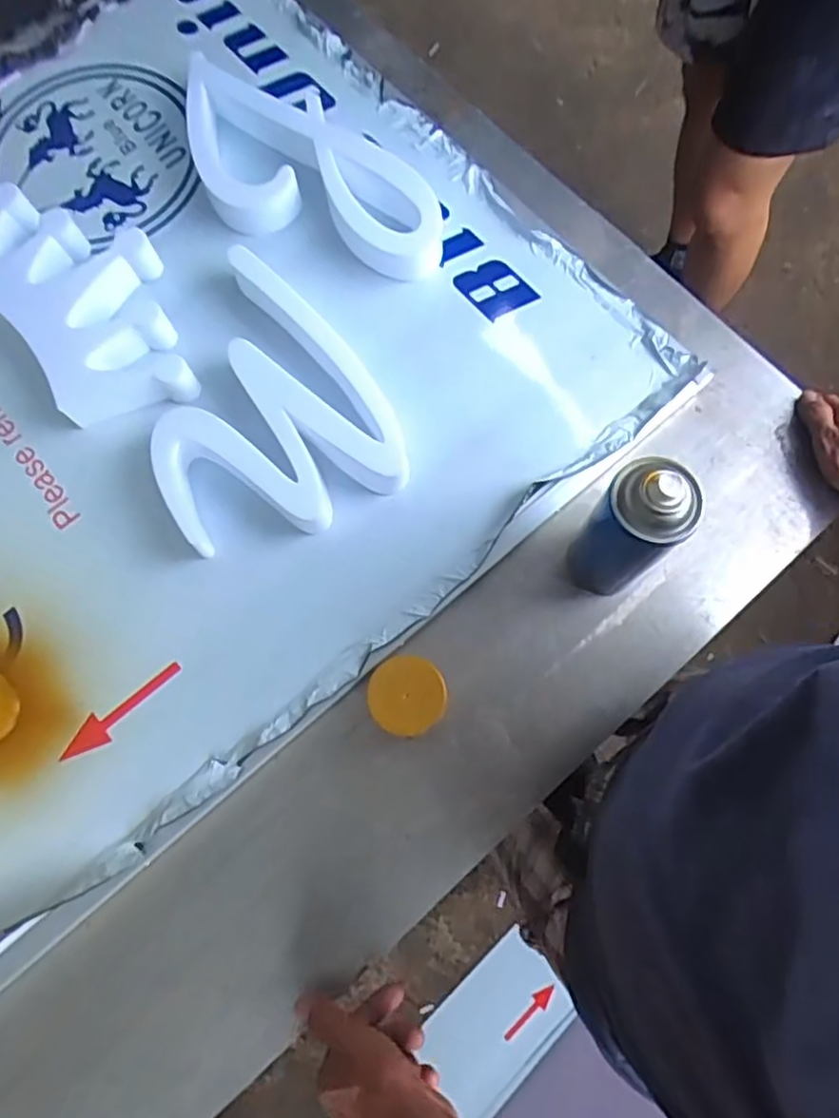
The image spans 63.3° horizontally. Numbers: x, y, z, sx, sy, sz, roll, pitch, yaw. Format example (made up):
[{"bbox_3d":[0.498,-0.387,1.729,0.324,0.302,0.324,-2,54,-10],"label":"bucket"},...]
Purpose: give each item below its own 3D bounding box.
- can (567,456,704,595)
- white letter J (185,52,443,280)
[{"bbox_3d":[0.166,-0.021,0.526,0.071,0.180,0.068,35,77,11],"label":"can"},{"bbox_3d":[-0.114,-0.392,0.687,0.310,0.042,0.152,20,75,8],"label":"white letter J"}]

